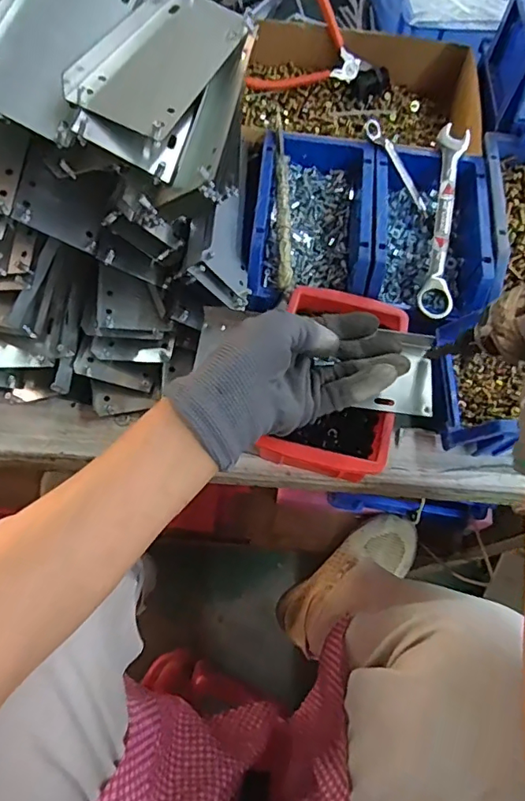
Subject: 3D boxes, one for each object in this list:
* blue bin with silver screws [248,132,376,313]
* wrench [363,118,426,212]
[{"bbox_3d":[0.045,-0.164,0.456,0.100,0.053,0.169,7,67,1],"label":"blue bin with silver screws"},{"bbox_3d":[0.125,-0.217,0.465,0.014,0.011,0.095,-38,97,-16],"label":"wrench"}]

